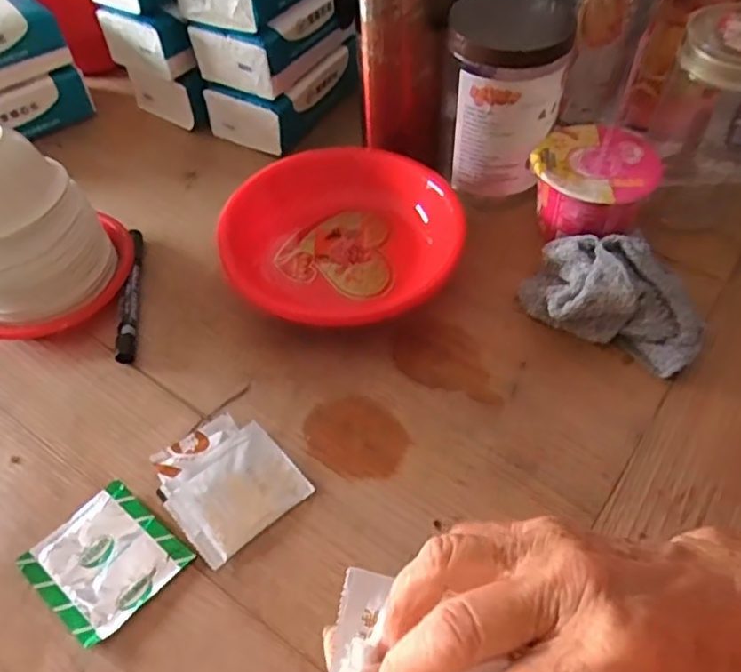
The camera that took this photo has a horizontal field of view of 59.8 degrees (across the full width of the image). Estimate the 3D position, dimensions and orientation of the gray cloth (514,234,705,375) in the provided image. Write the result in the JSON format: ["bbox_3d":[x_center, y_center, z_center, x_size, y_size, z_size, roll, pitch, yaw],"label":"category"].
[{"bbox_3d":[0.184,-0.036,0.483,0.131,0.049,0.099,18,56,15],"label":"gray cloth"}]

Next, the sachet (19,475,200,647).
[{"bbox_3d":[-0.162,0.137,0.395,0.078,0.006,0.073,34,61,25],"label":"sachet"}]

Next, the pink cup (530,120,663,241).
[{"bbox_3d":[0.180,-0.120,0.537,0.091,0.068,0.090,-1,53,1],"label":"pink cup"}]

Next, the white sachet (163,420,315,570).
[{"bbox_3d":[-0.085,0.101,0.414,0.078,0.014,0.059,-37,60,-23],"label":"white sachet"}]

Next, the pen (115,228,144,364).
[{"bbox_3d":[-0.193,-0.037,0.522,0.013,0.015,0.137,-8,53,-3],"label":"pen"}]

